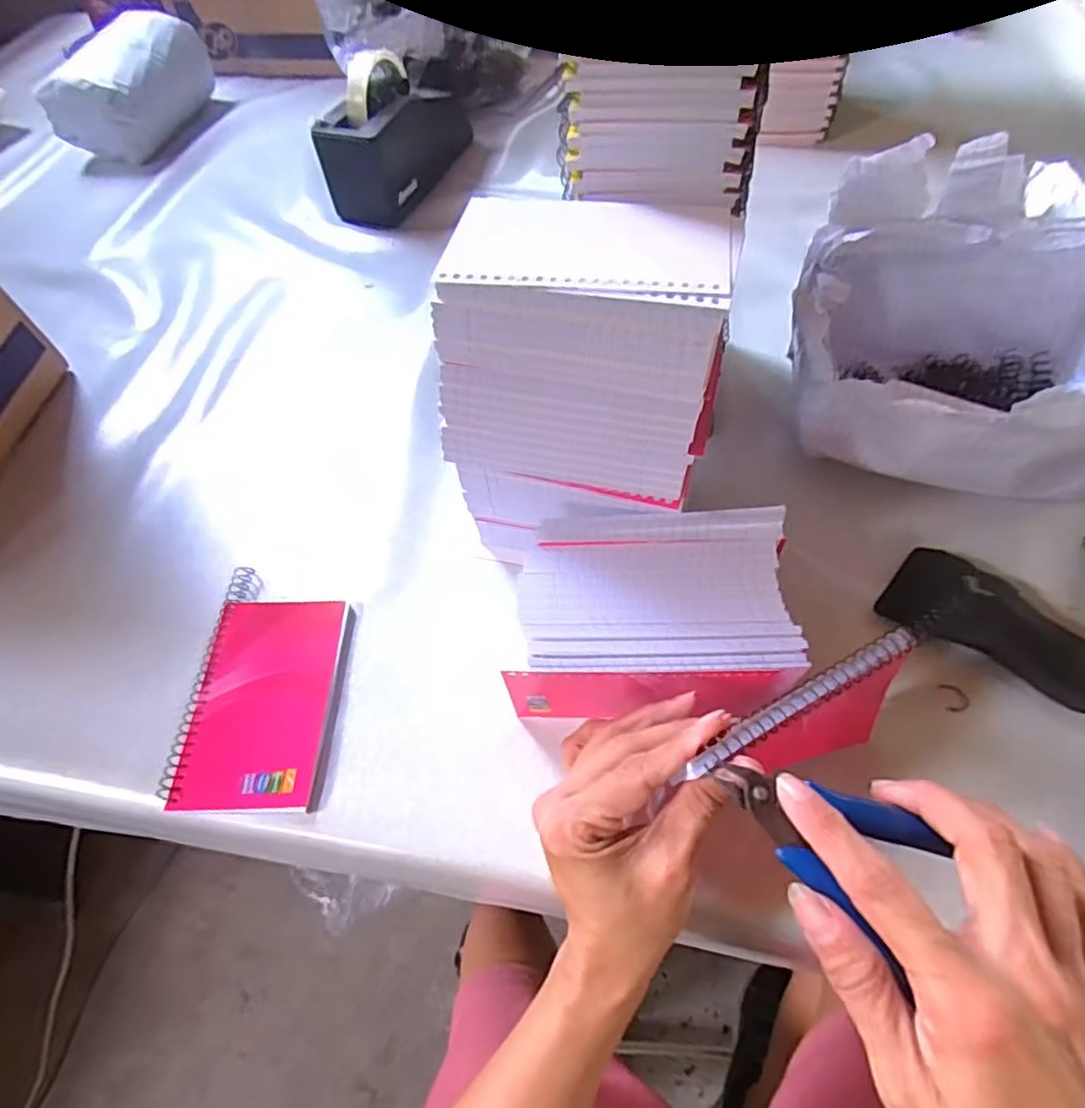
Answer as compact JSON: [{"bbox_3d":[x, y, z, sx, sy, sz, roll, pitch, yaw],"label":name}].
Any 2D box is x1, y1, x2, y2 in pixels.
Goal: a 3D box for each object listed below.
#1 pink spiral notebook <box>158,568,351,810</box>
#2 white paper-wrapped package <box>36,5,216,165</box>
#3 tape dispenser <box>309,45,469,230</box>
[{"bbox_3d":[-0.170,0.079,0.398,0.092,0.014,0.153,-1,57,5],"label":"pink spiral notebook"},{"bbox_3d":[-0.518,-0.593,0.812,0.092,0.097,0.200,15,60,16],"label":"white paper-wrapped package"},{"bbox_3d":[-0.159,-0.456,0.676,0.077,0.108,0.187,15,60,16],"label":"tape dispenser"}]

